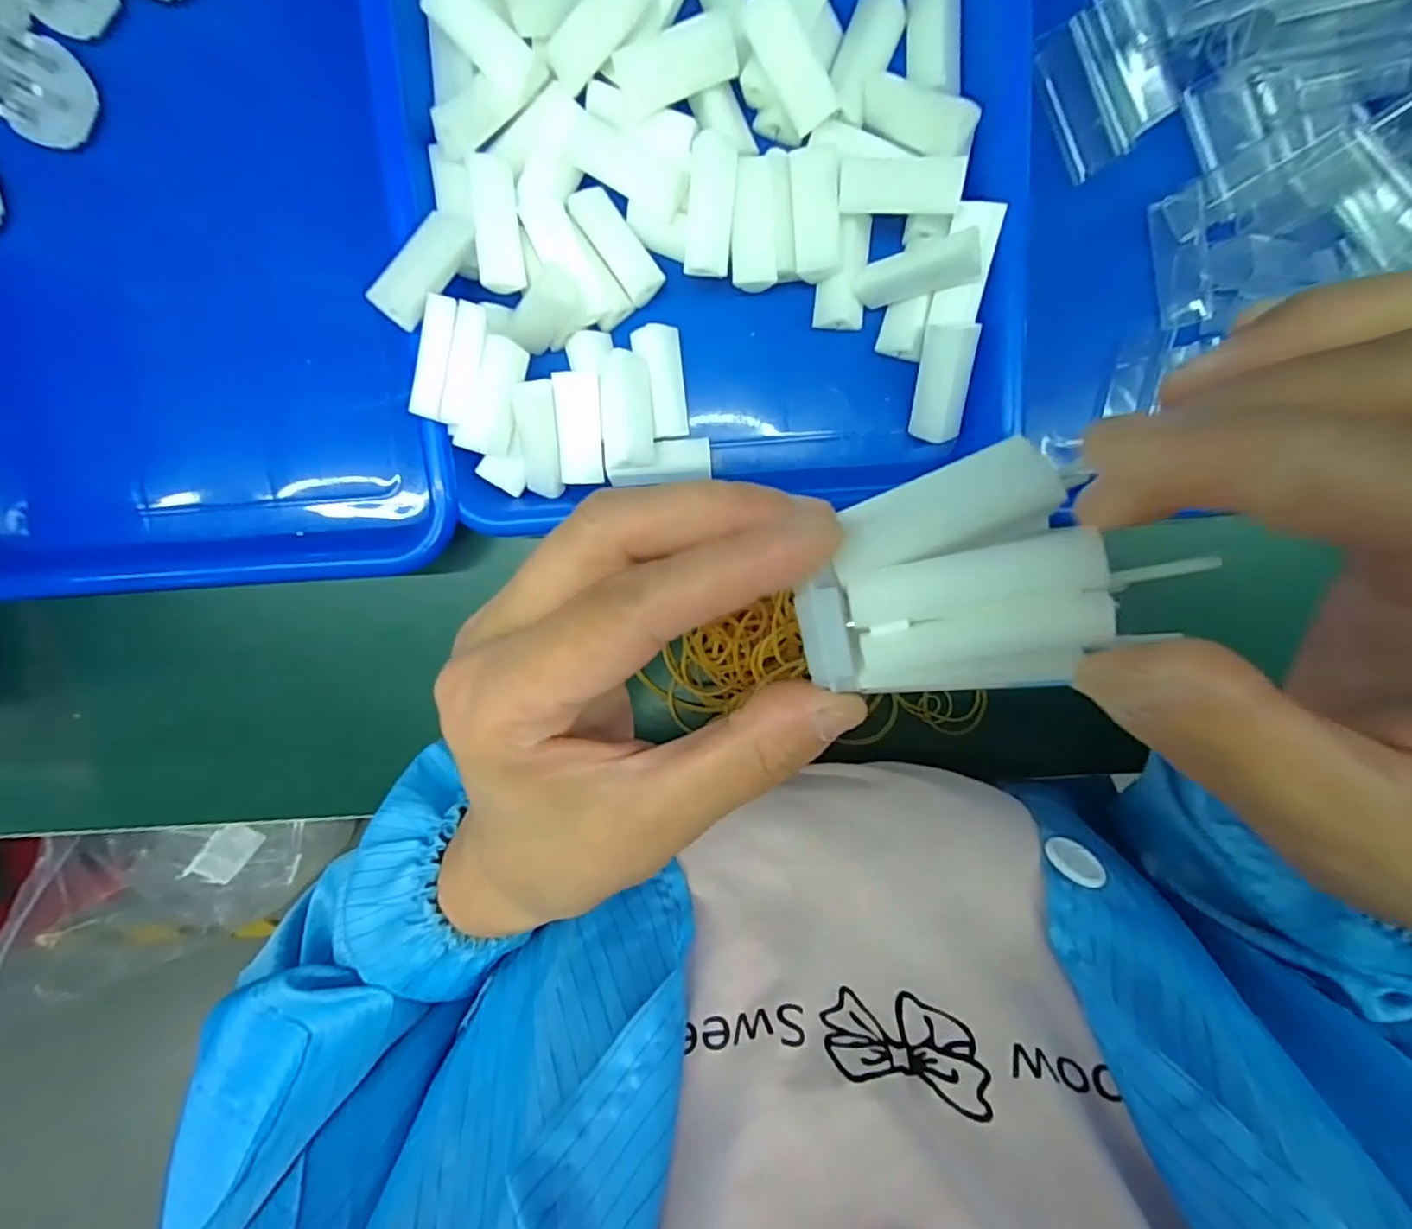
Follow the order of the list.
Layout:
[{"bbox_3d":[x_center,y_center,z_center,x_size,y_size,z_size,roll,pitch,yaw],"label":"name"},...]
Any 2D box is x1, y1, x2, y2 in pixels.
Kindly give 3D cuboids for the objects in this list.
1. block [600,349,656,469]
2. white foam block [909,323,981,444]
[{"bbox_3d":[-0.033,-0.086,0.262,0.021,0.013,0.047,-3,98,1],"label":"block"},{"bbox_3d":[0.100,-0.095,0.257,0.021,0.017,0.045,1,121,0],"label":"white foam block"}]

